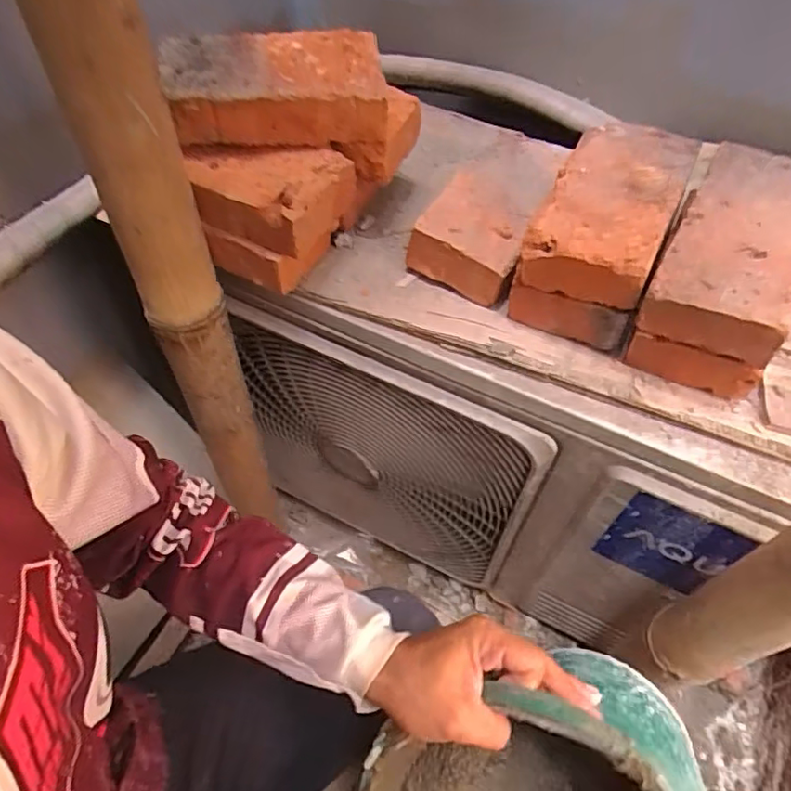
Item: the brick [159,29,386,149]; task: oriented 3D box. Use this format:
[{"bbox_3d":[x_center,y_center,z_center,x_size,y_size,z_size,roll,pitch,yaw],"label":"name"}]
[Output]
[{"bbox_3d":[-0.102,-0.266,0.501,0.176,0.056,0.092,-5,53,-6],"label":"brick"}]

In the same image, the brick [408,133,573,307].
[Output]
[{"bbox_3d":[0.095,-0.183,0.579,0.100,0.069,0.196,20,54,13],"label":"brick"}]

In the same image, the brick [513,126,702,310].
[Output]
[{"bbox_3d":[0.185,-0.162,0.503,0.100,0.061,0.184,23,55,15],"label":"brick"}]

